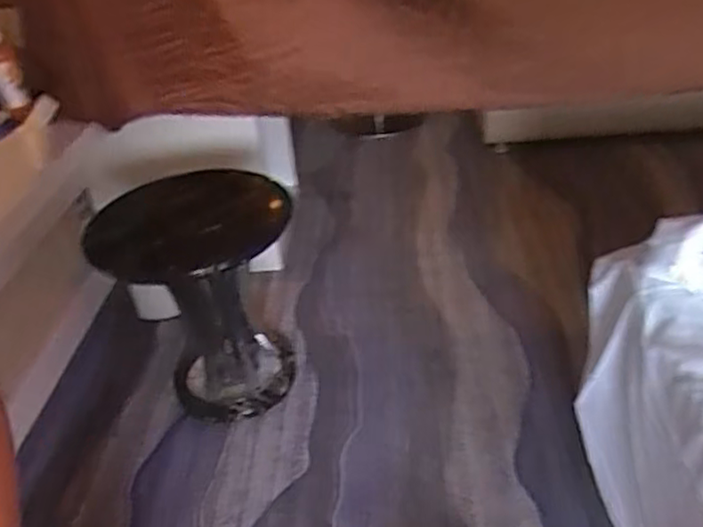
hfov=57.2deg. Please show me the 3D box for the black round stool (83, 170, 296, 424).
[{"bbox_3d":[-0.372,0.101,1.719,0.469,0.544,0.496,-12,35,-9],"label":"black round stool"}]

